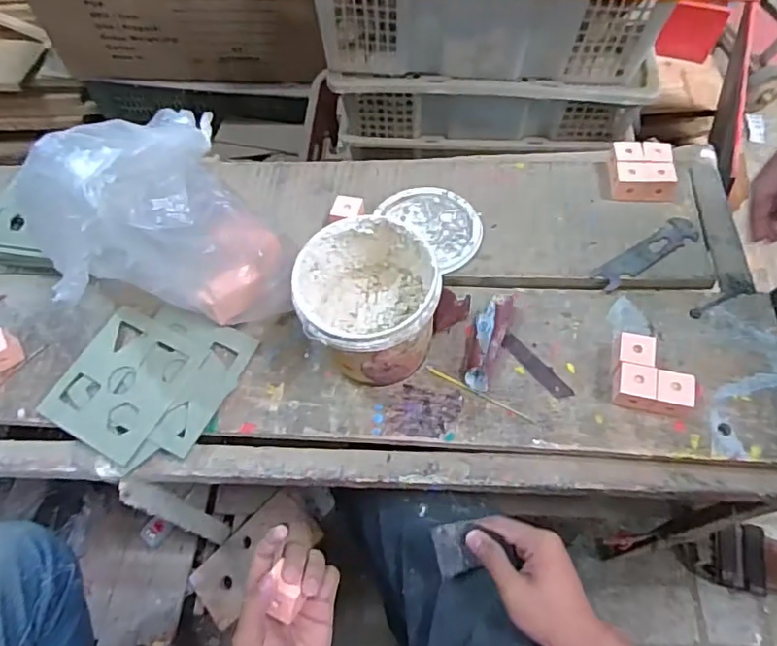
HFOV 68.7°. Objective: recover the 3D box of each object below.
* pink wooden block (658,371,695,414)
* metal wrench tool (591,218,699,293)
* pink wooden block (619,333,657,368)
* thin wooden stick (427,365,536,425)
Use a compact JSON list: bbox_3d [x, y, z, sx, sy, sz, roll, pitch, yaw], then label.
[{"bbox_3d":[0.255,0.065,0.514,0.032,0.031,0.033,13,63,9],"label":"pink wooden block"},{"bbox_3d":[0.274,-0.075,0.604,0.133,0.006,0.035,-29,64,-12],"label":"metal wrench tool"},{"bbox_3d":[0.230,0.030,0.535,0.032,0.030,0.033,12,63,9],"label":"pink wooden block"},{"bbox_3d":[0.087,0.068,0.546,0.113,0.004,0.006,28,66,17],"label":"thin wooden stick"}]

